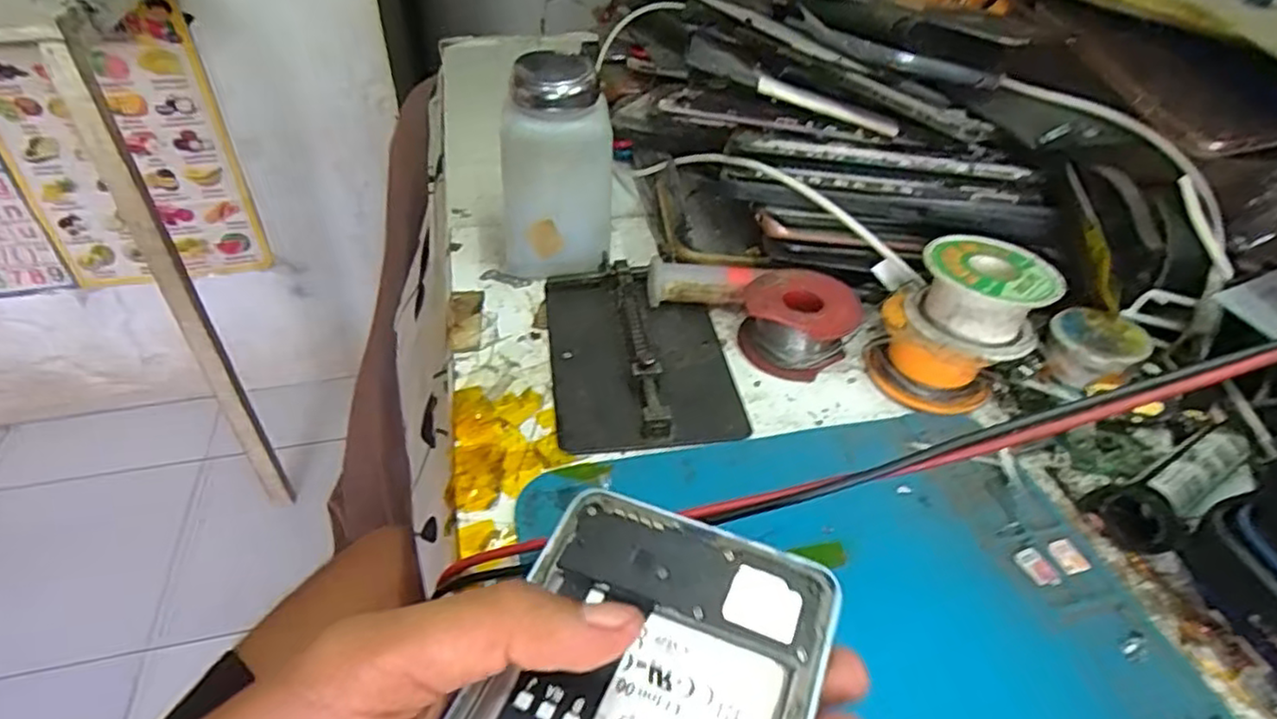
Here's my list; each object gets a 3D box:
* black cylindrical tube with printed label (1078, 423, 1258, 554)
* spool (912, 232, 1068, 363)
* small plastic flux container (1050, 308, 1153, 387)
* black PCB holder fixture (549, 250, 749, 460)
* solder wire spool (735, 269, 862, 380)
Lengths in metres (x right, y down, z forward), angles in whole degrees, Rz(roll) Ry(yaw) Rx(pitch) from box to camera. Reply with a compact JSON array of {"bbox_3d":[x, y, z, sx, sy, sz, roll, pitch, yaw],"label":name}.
[{"bbox_3d":[0.201,0.049,0.255,0.068,0.022,0.027,-17,45,-22],"label":"black cylindrical tube with printed label"},{"bbox_3d":[0.146,-0.029,0.291,0.050,0.027,0.049,2,41,-2],"label":"spool"},{"bbox_3d":[0.204,-0.006,0.311,0.035,0.021,0.035,2,41,-2],"label":"small plastic flux container"},{"bbox_3d":[0.000,-0.007,0.313,0.078,0.014,0.116,-4,41,-8],"label":"black PCB holder fixture"},{"bbox_3d":[0.074,-0.017,0.321,0.050,0.029,0.050,2,41,-2],"label":"solder wire spool"}]

